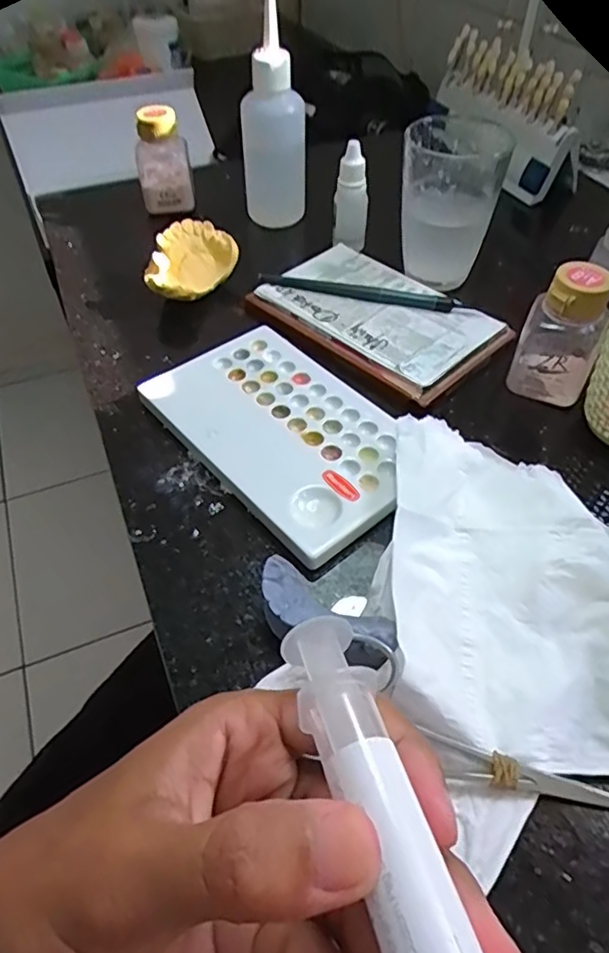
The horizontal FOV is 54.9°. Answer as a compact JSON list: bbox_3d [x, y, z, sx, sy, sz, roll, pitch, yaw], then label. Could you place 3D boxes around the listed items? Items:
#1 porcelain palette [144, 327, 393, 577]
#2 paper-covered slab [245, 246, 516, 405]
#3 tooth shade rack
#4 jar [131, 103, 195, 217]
[{"bbox_3d":[-0.012,-0.028,0.318,0.094,0.009,0.153,-31,56,-23],"label":"porcelain palette"},{"bbox_3d":[0.045,-0.105,0.381,0.149,0.011,0.094,35,58,27],"label":"paper-covered slab"},{"bbox_3d":[0.177,-0.326,0.520,0.063,0.075,0.176,-13,54,-9],"label":"tooth shade rack"},{"bbox_3d":[-0.115,-0.253,0.470,0.043,0.073,0.034,-11,50,-8],"label":"jar"}]

